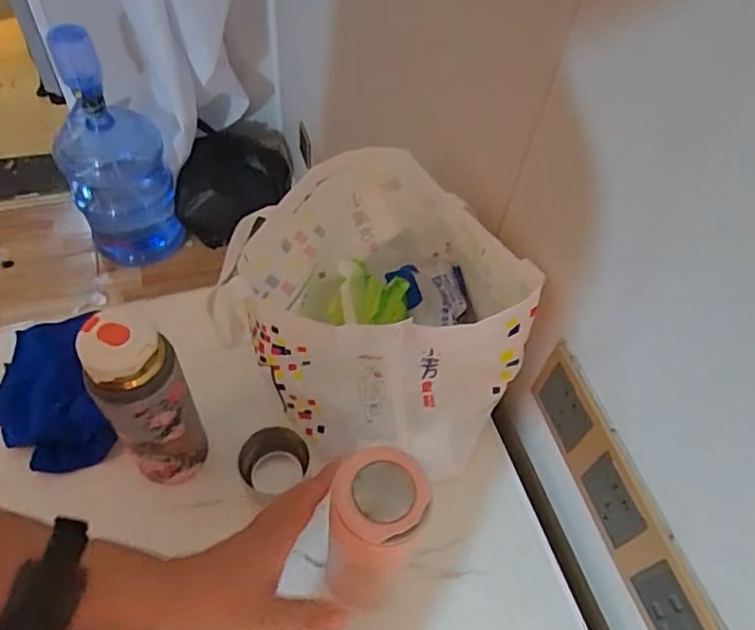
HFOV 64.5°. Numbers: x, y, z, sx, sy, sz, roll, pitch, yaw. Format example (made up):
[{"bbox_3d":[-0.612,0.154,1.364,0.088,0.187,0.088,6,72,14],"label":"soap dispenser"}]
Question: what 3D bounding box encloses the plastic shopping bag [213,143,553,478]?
[{"bbox_3d":[0.008,-0.012,0.610,0.307,0.161,0.273,40,60,22],"label":"plastic shopping bag"}]

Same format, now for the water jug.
[{"bbox_3d":[-0.663,-0.373,1.510,0.247,0.627,0.223,-21,59,-19],"label":"water jug"}]

